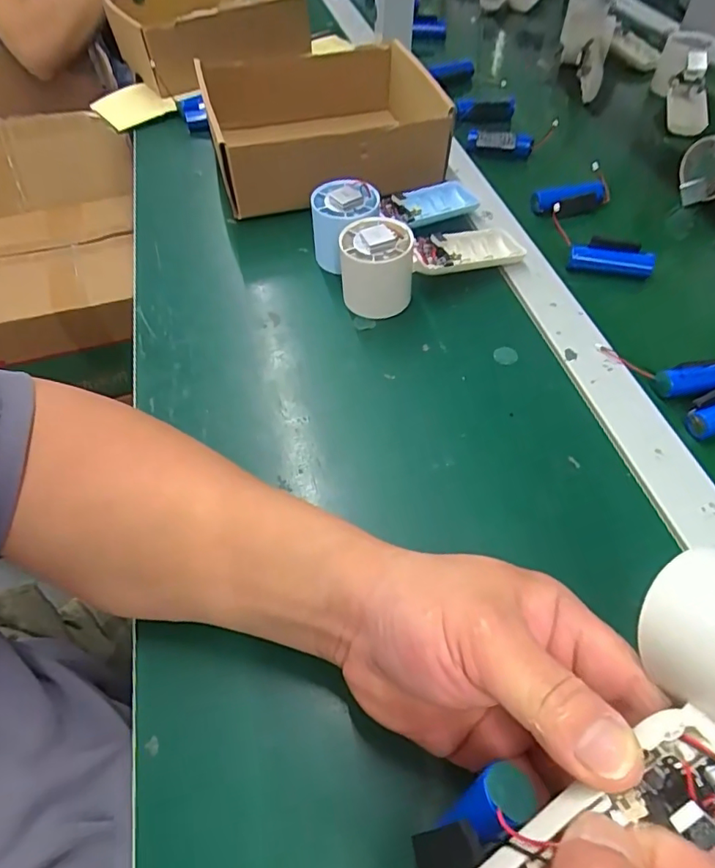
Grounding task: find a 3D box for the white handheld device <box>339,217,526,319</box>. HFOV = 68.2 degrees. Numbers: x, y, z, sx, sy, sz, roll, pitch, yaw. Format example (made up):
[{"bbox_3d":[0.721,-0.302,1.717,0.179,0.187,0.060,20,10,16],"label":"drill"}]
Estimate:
[{"bbox_3d":[0.059,-0.133,0.418,0.163,0.062,0.056,-17,54,-24],"label":"white handheld device"}]

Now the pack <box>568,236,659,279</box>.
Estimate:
[{"bbox_3d":[0.205,-0.145,0.429,0.065,0.018,0.026,3,54,5],"label":"pack"}]

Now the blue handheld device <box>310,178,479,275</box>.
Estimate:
[{"bbox_3d":[0.039,-0.194,0.446,0.164,0.055,0.060,-36,60,-21],"label":"blue handheld device"}]

